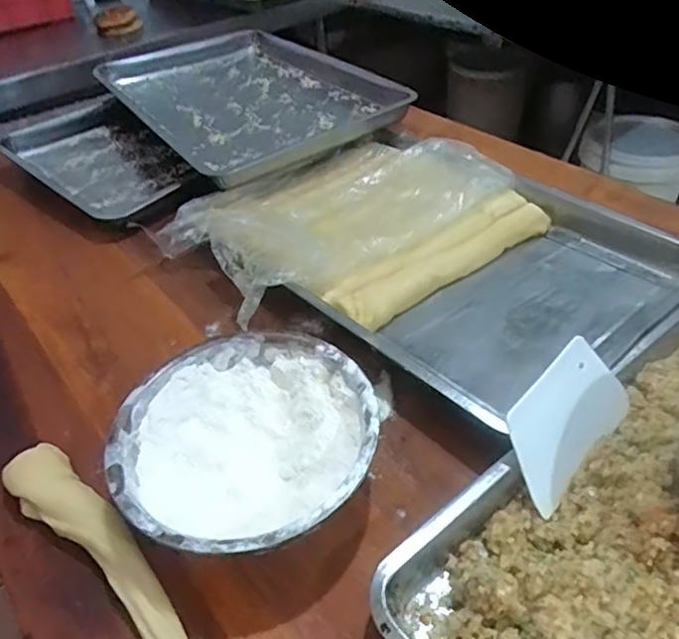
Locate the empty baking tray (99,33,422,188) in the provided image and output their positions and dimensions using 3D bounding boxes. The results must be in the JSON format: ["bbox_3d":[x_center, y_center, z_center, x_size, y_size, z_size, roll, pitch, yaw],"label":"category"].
[{"bbox_3d":[-0.177,-0.445,1.101,0.431,0.037,0.595,-28,47,-24],"label":"empty baking tray"}]

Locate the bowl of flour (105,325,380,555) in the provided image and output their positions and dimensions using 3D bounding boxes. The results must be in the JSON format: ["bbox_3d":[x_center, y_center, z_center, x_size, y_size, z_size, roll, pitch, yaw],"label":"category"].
[{"bbox_3d":[-0.080,0.114,0.514,0.219,0.082,0.219,-2,42,2],"label":"bowl of flour"}]

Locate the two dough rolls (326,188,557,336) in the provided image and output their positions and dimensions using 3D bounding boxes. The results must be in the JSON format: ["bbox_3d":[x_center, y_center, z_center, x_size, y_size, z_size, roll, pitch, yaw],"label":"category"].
[{"bbox_3d":[0.134,-0.078,0.736,0.340,0.035,0.077,-30,48,-26],"label":"two dough rolls"}]

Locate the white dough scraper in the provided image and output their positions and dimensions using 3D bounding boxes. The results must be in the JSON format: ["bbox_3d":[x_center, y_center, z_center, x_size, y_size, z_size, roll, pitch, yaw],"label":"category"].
[{"bbox_3d":[0.198,0.084,0.504,0.144,0.091,0.005,-40,14,-24],"label":"white dough scraper"}]

